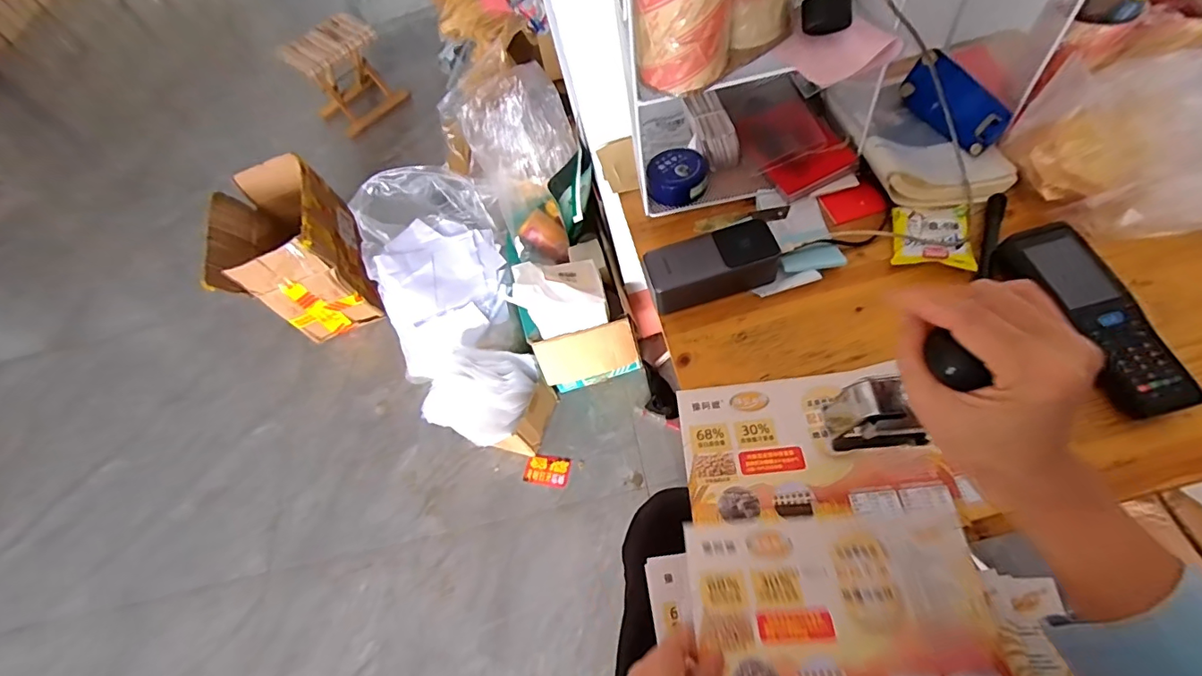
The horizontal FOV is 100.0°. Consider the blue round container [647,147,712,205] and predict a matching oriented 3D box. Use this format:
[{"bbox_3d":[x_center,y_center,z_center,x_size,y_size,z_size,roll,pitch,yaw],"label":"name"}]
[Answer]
[{"bbox_3d":[0.092,-0.192,0.604,0.069,0.032,0.063,-6,59,9],"label":"blue round container"}]

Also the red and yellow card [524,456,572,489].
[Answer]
[{"bbox_3d":[-0.109,0.271,1.024,0.095,0.006,0.059,1,62,14],"label":"red and yellow card"}]

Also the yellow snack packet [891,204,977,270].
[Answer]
[{"bbox_3d":[0.335,-0.103,0.511,0.069,0.013,0.075,6,61,16],"label":"yellow snack packet"}]

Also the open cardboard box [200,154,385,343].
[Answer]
[{"bbox_3d":[-0.702,-0.196,1.192,0.228,0.288,0.315,-25,58,-3],"label":"open cardboard box"}]

